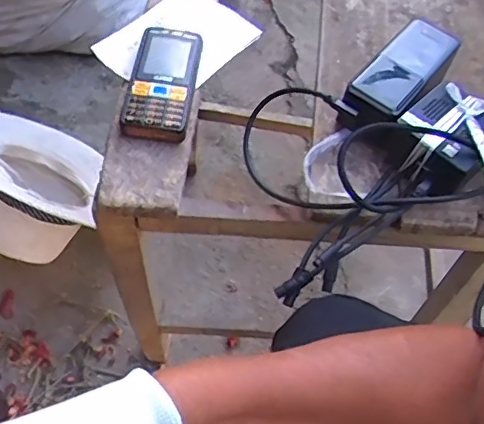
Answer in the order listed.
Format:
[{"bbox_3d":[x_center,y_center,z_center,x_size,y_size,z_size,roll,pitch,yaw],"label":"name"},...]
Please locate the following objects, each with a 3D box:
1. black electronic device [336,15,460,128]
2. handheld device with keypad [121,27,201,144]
[{"bbox_3d":[0.146,-0.121,0.529,0.055,0.053,0.124,38,63,19],"label":"black electronic device"},{"bbox_3d":[-0.073,-0.119,0.530,0.060,0.027,0.124,6,58,0],"label":"handheld device with keypad"}]

